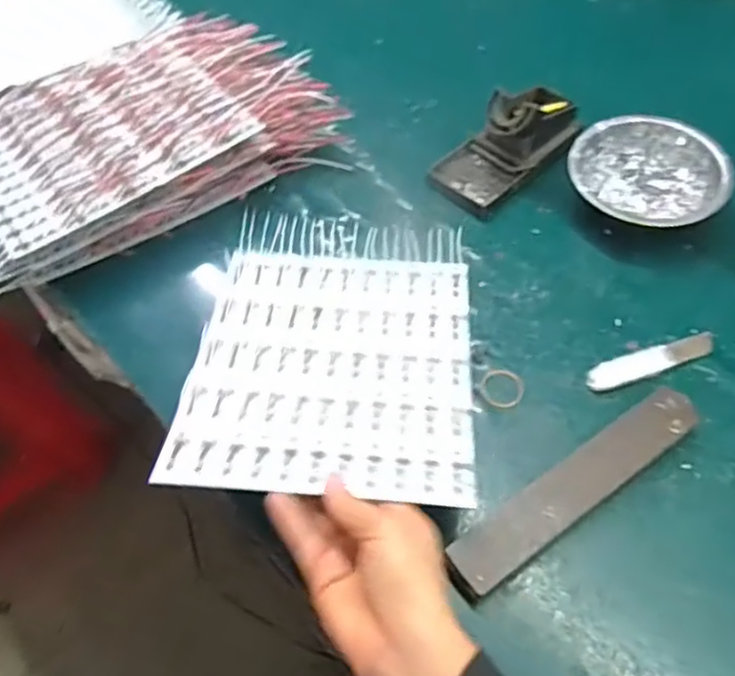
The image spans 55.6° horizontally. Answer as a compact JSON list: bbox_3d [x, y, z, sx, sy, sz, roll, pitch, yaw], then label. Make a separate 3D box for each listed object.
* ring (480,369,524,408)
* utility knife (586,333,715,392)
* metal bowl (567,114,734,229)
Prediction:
[{"bbox_3d":[0.098,0.037,0.509,0.031,0.005,0.031,-1,56,1],"label":"ring"},{"bbox_3d":[0.210,0.016,0.513,0.103,0.006,0.022,-16,57,-9],"label":"utility knife"},{"bbox_3d":[0.240,-0.139,0.605,0.127,0.046,0.127,-1,56,1],"label":"metal bowl"}]

